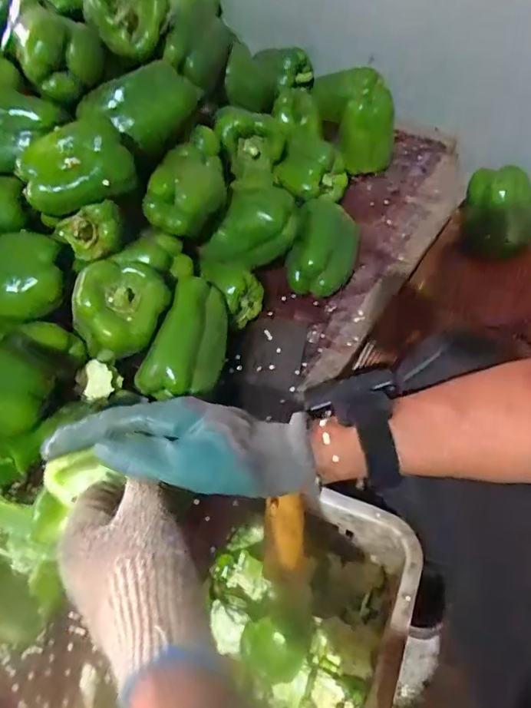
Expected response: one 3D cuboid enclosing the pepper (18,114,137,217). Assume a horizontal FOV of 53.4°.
[{"bbox_3d":[-0.168,-0.163,0.471,0.098,0.063,0.054,-15,53,-9],"label":"pepper"}]

